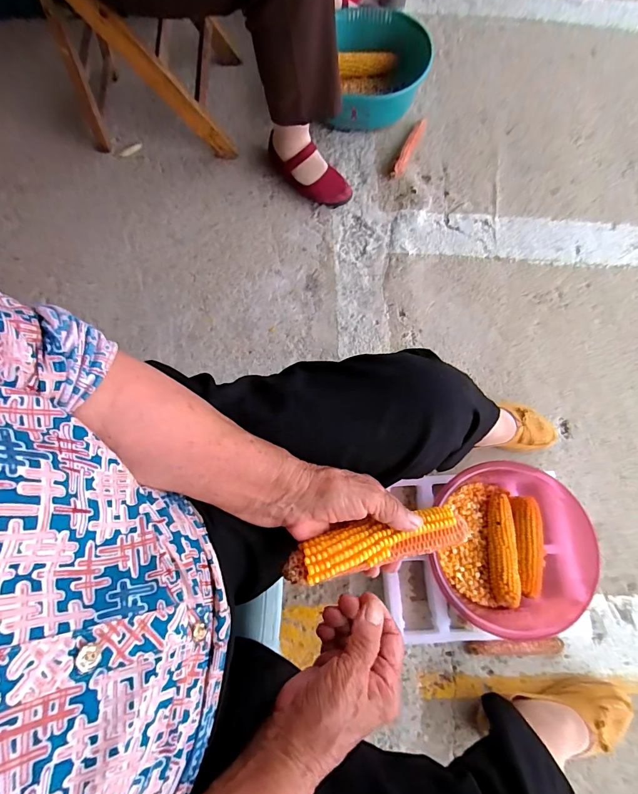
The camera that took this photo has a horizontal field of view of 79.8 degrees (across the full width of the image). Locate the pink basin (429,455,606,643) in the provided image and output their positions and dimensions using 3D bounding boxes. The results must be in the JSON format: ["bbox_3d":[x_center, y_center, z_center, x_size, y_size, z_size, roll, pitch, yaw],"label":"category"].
[{"bbox_3d":[0.300,0.244,0.642,0.243,0.126,0.241,0,75,1],"label":"pink basin"}]

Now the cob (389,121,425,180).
[{"bbox_3d":[0.218,-0.603,0.918,0.026,0.022,0.206,23,75,6],"label":"cob"}]

